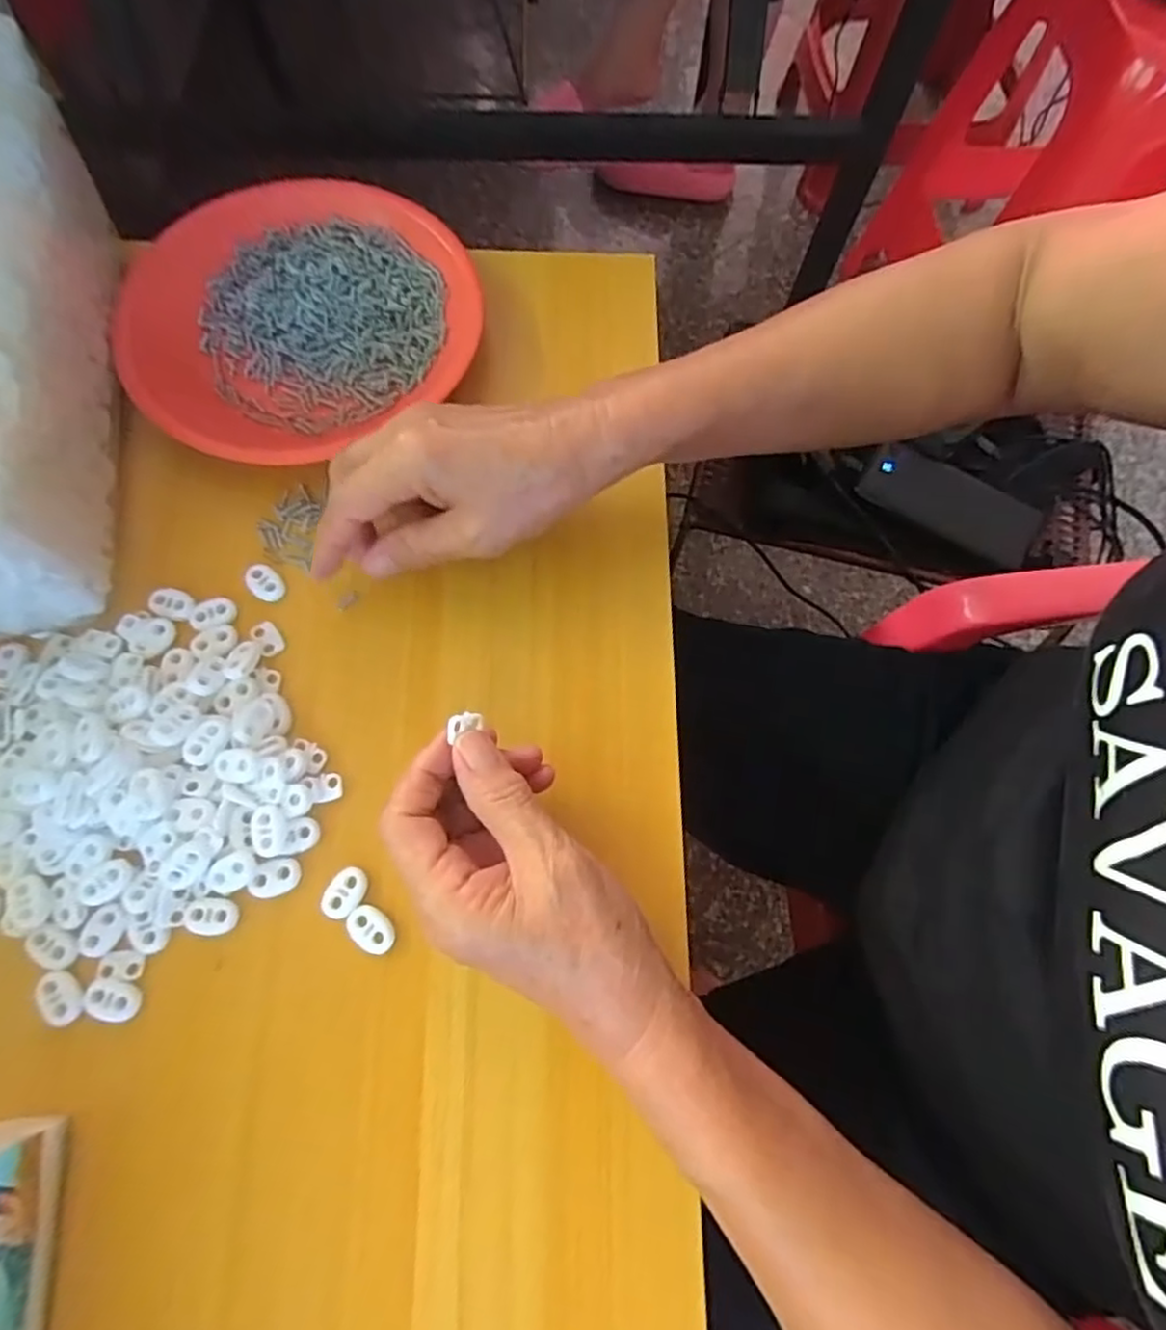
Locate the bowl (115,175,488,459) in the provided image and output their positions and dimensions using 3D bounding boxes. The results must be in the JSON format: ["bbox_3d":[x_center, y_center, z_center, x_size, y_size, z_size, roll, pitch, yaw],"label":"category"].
[{"bbox_3d":[-0.162,-0.199,0.391,0.190,0.027,0.177,1,71,-2],"label":"bowl"}]

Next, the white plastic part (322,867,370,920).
[{"bbox_3d":[-0.106,0.101,0.301,0.016,0.004,0.022,25,72,6],"label":"white plastic part"}]

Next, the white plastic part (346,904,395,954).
[{"bbox_3d":[-0.093,0.116,0.297,0.022,0.004,0.015,28,73,7],"label":"white plastic part"}]

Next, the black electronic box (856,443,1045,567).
[{"bbox_3d":[0.322,-0.143,0.592,0.153,0.032,0.053,23,72,6],"label":"black electronic box"}]

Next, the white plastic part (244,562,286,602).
[{"bbox_3d":[-0.163,-0.042,0.347,0.022,0.004,0.015,40,74,11],"label":"white plastic part"}]

